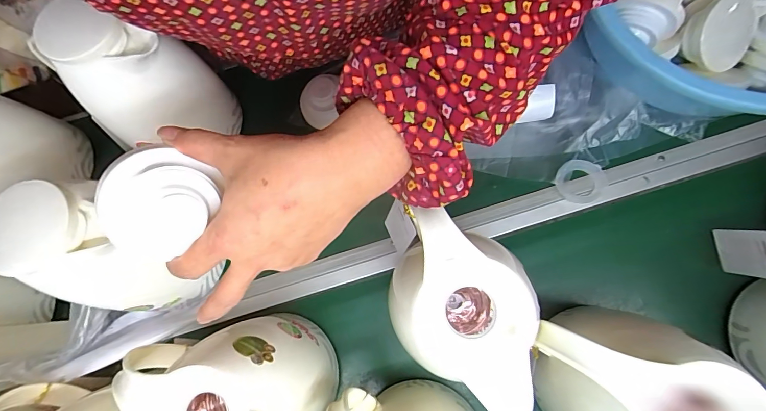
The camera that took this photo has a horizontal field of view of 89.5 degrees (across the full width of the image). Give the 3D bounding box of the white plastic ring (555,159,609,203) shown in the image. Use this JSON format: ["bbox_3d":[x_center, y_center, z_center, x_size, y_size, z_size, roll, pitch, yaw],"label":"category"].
[{"bbox_3d":[0.243,-0.028,0.476,0.056,0.009,0.053,-1,82,7],"label":"white plastic ring"}]

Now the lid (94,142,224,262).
[{"bbox_3d":[-0.149,-0.001,0.254,0.060,0.028,0.071,27,73,8],"label":"lid"}]

